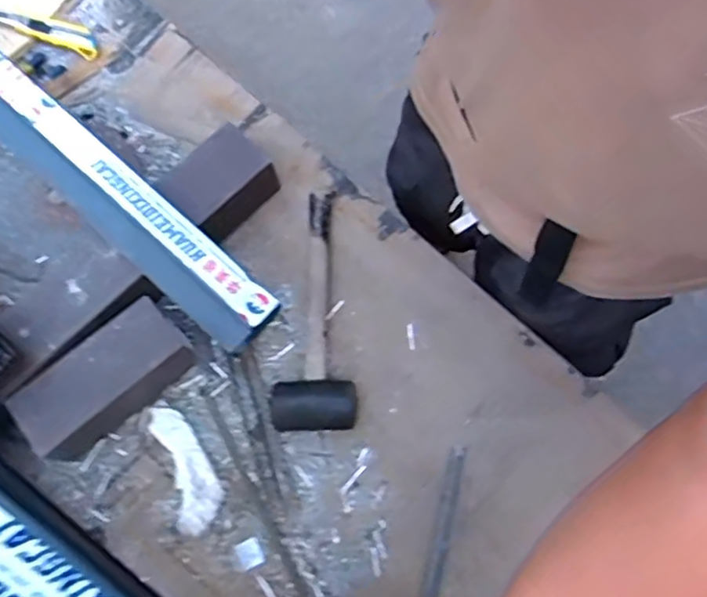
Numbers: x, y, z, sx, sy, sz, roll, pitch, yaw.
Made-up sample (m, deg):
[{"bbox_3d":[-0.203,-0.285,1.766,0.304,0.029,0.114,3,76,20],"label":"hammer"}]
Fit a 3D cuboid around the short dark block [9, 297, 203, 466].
[{"bbox_3d":[-0.288,0.094,0.747,0.184,0.072,0.089,-39,78,-9],"label":"short dark block"}]

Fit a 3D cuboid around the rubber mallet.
[{"bbox_3d":[-0.048,0.012,0.770,0.099,0.055,0.295,0,75,1],"label":"rubber mallet"}]

